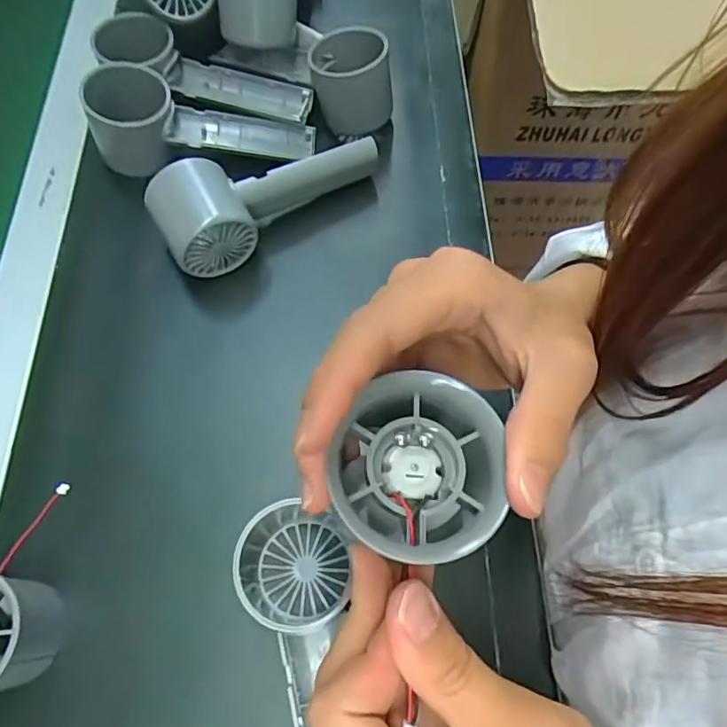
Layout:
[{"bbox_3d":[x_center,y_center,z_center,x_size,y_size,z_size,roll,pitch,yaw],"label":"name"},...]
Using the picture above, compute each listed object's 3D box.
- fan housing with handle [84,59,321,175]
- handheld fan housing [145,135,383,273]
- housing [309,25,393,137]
[{"bbox_3d":[-0.119,-0.174,0.406,0.157,0.056,0.055,-2,65,-22],"label":"fan housing with handle"},{"bbox_3d":[-0.060,-0.115,0.368,0.157,0.054,0.059,-28,70,-11],"label":"handheld fan housing"},{"bbox_3d":[-0.009,-0.213,0.410,0.059,0.058,0.063,-6,67,-3],"label":"housing"}]

